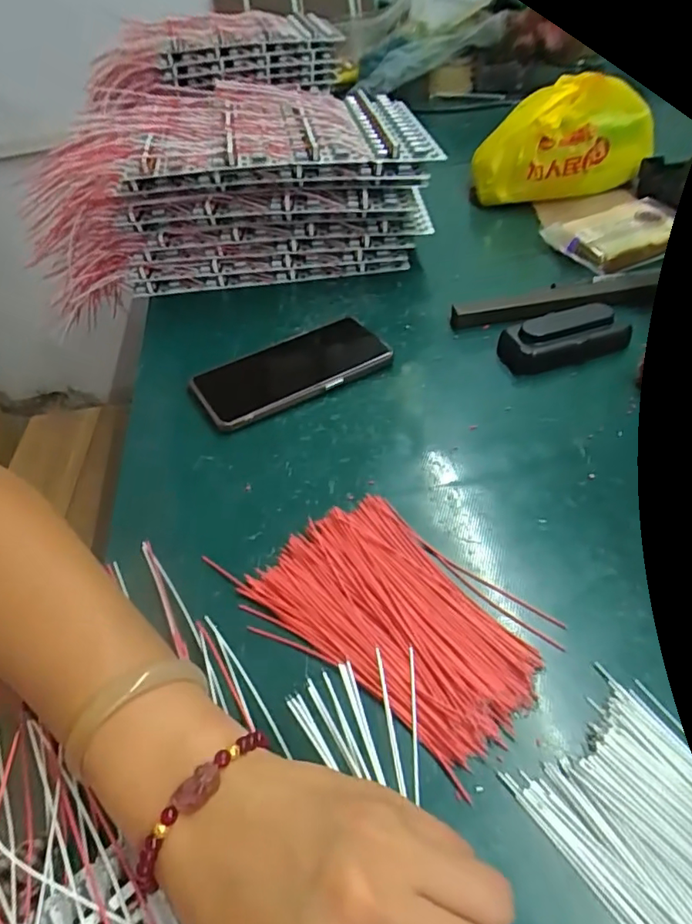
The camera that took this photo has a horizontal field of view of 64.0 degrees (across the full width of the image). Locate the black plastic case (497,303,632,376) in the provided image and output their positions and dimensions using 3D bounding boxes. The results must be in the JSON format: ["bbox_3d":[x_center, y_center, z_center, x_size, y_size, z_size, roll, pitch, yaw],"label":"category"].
[{"bbox_3d":[0.185,-0.106,0.471,0.105,0.033,0.046,-12,47,-8],"label":"black plastic case"}]

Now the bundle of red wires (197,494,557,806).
[{"bbox_3d":[0.028,0.080,0.314,0.162,0.010,0.107,28,54,27],"label":"bundle of red wires"}]

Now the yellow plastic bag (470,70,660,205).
[{"bbox_3d":[0.250,-0.381,0.655,0.183,0.104,0.085,-12,46,-3],"label":"yellow plastic bag"}]

